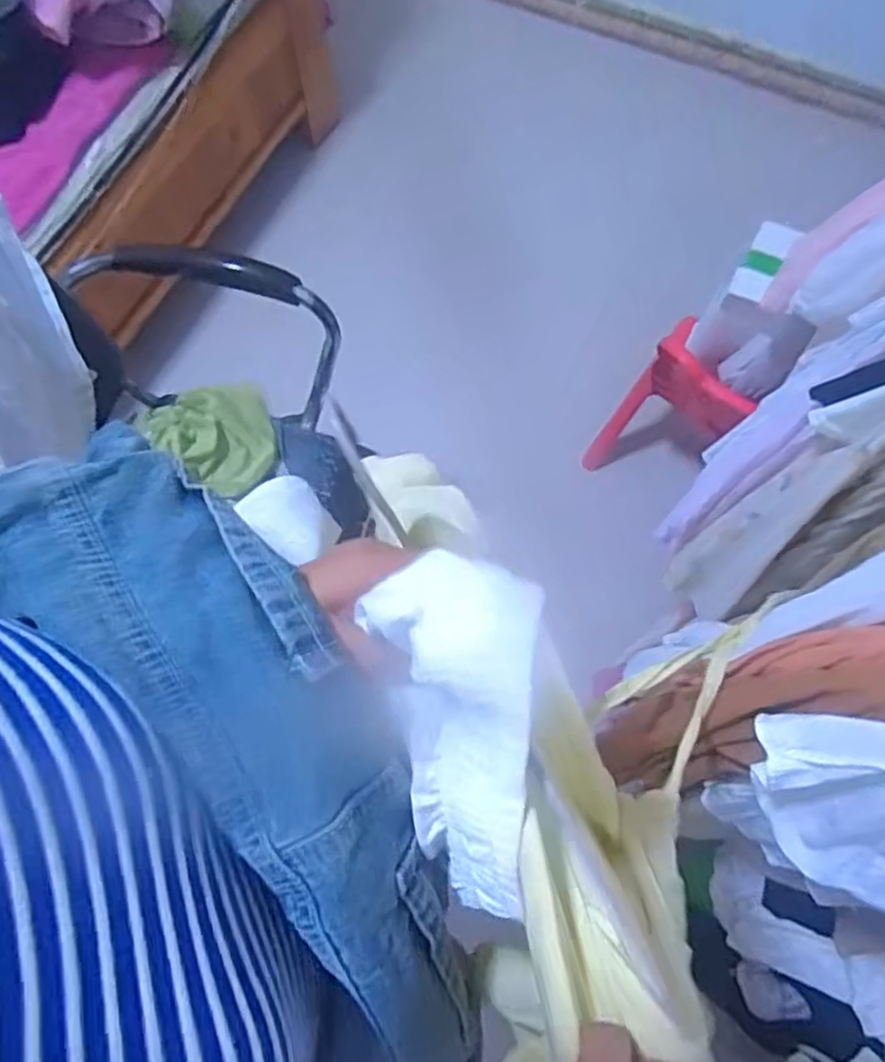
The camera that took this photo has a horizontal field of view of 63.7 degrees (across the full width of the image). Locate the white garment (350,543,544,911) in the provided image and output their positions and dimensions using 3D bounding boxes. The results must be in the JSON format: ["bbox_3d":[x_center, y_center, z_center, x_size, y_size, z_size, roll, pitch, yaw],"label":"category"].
[{"bbox_3d":[0.003,0.092,0.290,0.063,0.042,0.157,-5,109,-4],"label":"white garment"}]

